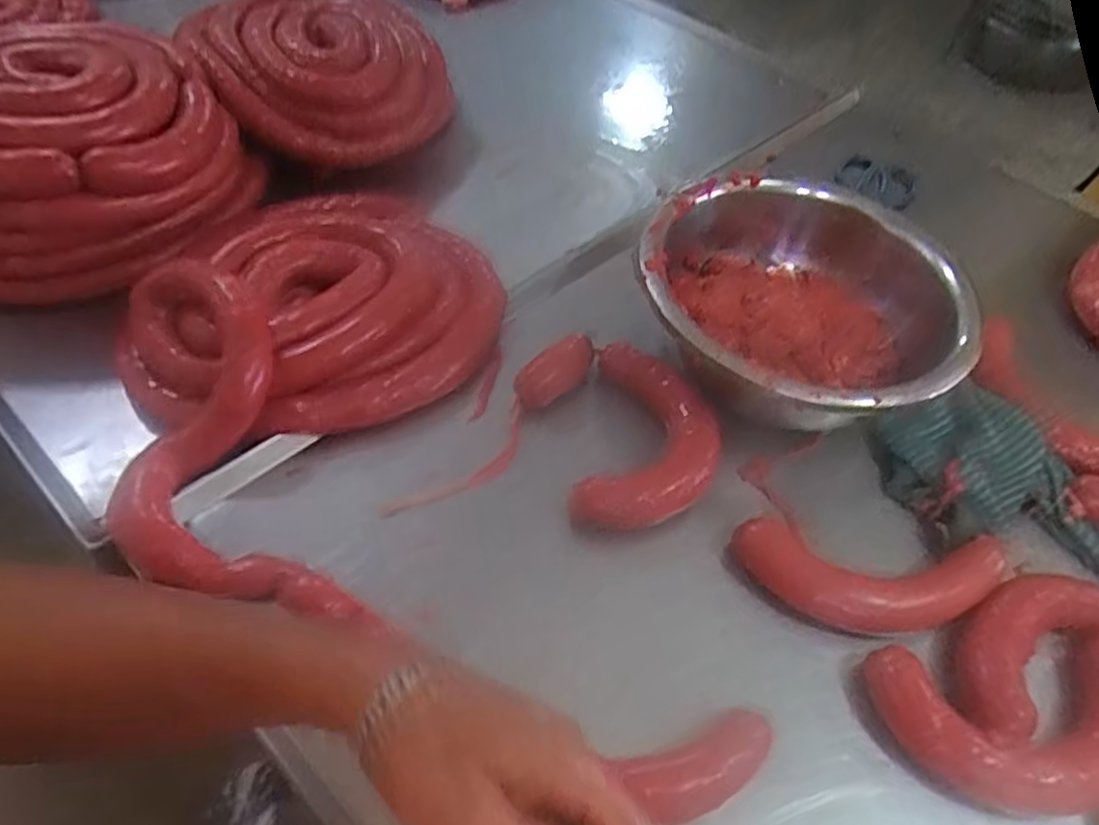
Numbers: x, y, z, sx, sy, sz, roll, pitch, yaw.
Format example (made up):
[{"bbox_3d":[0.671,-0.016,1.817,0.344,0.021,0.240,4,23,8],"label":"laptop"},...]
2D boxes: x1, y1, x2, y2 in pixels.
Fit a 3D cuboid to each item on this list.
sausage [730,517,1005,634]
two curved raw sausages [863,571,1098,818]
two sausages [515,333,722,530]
[{"bbox_3d":[0.237,0.126,0.557,0.192,0.036,0.071,7,52,1],"label":"sausage"},{"bbox_3d":[0.338,0.190,0.510,0.221,0.037,0.129,-19,56,-18],"label":"two curved raw sausages"},{"bbox_3d":[0.064,0.009,0.630,0.146,0.032,0.182,-15,54,-15],"label":"two sausages"}]

